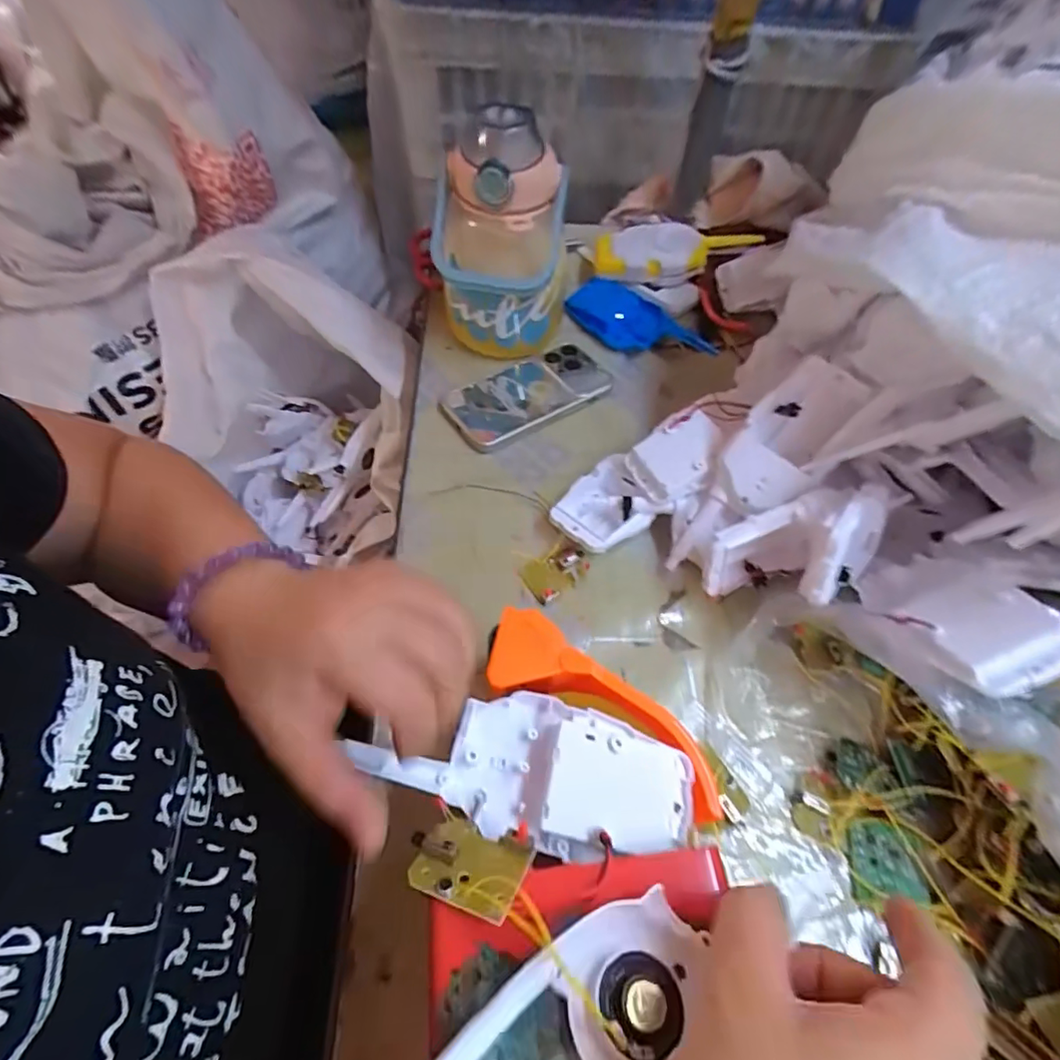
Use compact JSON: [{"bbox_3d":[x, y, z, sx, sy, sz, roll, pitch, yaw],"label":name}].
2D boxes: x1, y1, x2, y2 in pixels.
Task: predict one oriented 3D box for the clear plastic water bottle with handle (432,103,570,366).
[{"bbox_3d":[-0.025,-0.239,0.450,0.104,0.185,0.113,2,57,-1],"label":"clear plastic water bottle with handle"}]

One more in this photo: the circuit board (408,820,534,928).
[{"bbox_3d":[-0.025,0.131,0.210,0.045,0.008,0.032,11,22,20],"label":"circuit board"}]

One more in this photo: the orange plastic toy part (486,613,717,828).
[{"bbox_3d":[0.035,0.089,0.263,0.133,0.019,0.056,33,61,18],"label":"orange plastic toy part"}]

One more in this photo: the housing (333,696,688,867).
[{"bbox_3d":[0.000,0.110,0.245,0.150,0.026,0.062,8,57,4],"label":"housing"}]

